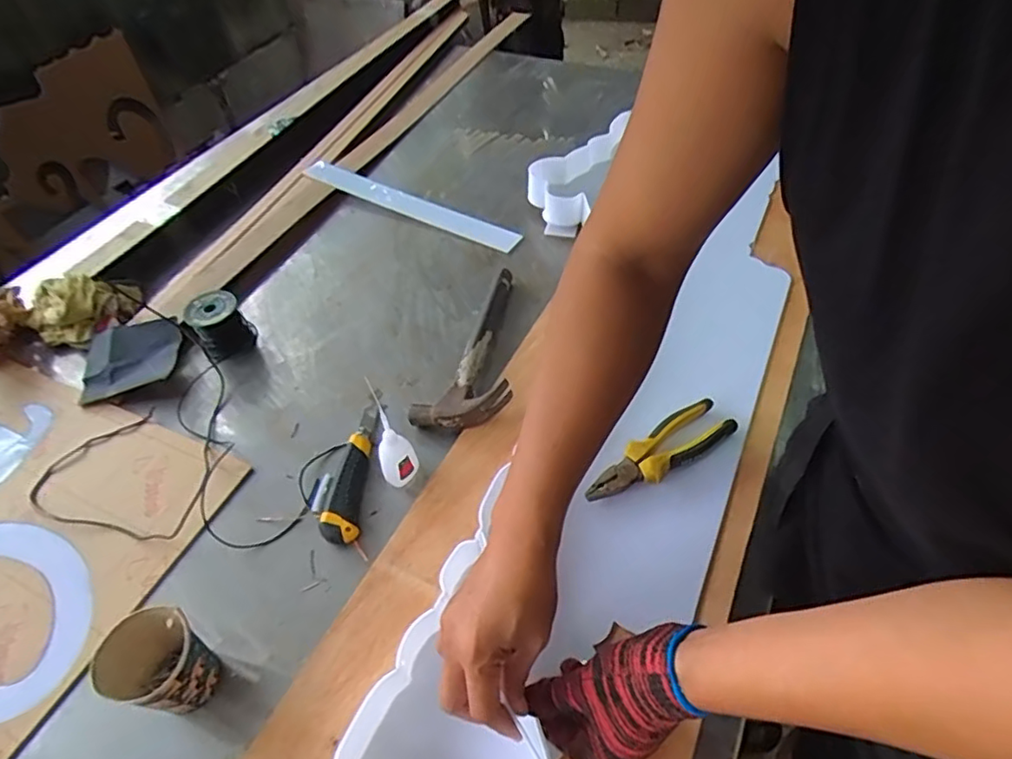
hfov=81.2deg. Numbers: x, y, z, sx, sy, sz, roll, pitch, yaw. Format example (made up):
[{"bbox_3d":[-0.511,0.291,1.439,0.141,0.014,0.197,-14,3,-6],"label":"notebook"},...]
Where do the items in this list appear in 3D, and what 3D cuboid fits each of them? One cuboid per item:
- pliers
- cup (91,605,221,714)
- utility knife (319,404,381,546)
[{"bbox_3d":[0.167,0.080,0.650,0.187,0.022,0.051,-26,51,-18],"label":"pliers"},{"bbox_3d":[-0.307,0.250,0.522,0.084,0.084,0.068,7,49,11],"label":"cup"},{"bbox_3d":[-0.181,0.102,0.692,0.041,0.023,0.185,-2,48,3],"label":"utility knife"}]

